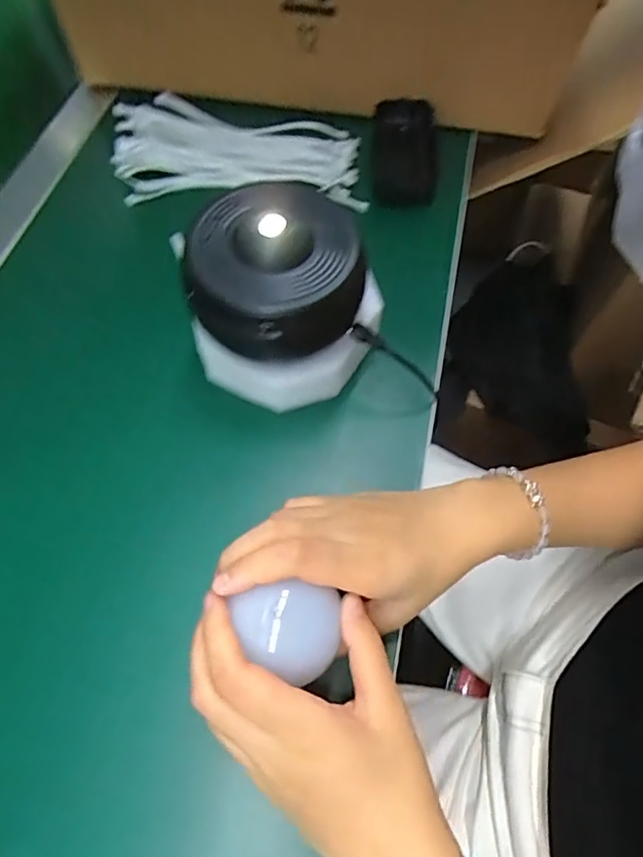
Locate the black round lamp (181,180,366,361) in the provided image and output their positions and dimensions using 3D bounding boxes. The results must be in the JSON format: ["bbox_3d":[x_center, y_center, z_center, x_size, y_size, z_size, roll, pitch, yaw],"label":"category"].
[{"bbox_3d":[-0.025,-0.085,0.300,0.102,0.058,0.094,18,64,9],"label":"black round lamp"}]

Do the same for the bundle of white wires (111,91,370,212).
[{"bbox_3d":[-0.077,-0.255,0.466,0.216,0.016,0.136,-1,63,-1],"label":"bundle of white wires"}]

